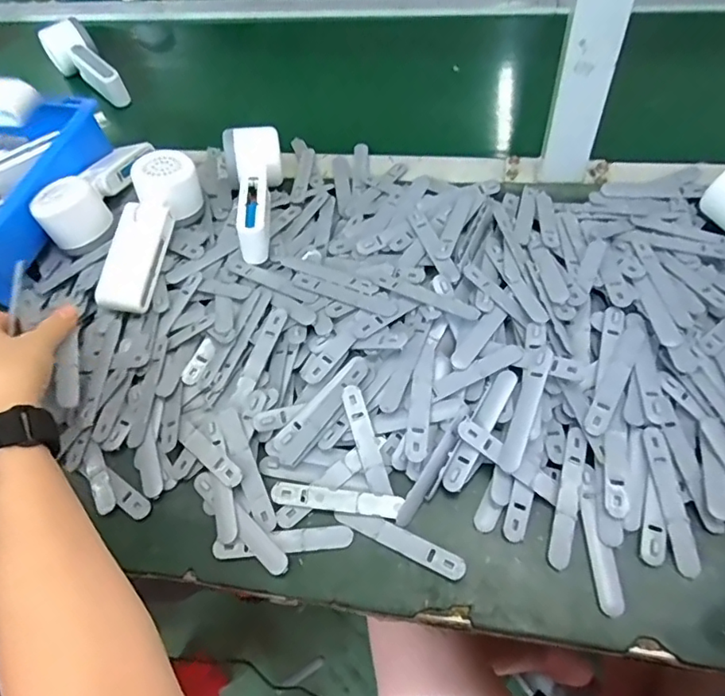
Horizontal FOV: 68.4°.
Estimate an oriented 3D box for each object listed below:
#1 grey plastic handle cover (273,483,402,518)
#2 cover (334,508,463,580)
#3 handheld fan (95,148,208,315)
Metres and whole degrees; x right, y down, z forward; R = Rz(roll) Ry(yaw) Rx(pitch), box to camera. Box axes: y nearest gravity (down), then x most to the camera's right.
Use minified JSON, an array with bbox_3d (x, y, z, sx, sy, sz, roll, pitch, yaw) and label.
[{"bbox_3d":[-0.018,0.108,0.378,0.090,0.010,0.015,3,58,8],"label":"grey plastic handle cover"},{"bbox_3d":[0.025,0.129,0.362,0.092,0.005,0.017,21,62,18],"label":"cover"},{"bbox_3d":[-0.193,-0.107,0.485,0.048,0.052,0.159,4,58,8],"label":"handheld fan"}]

